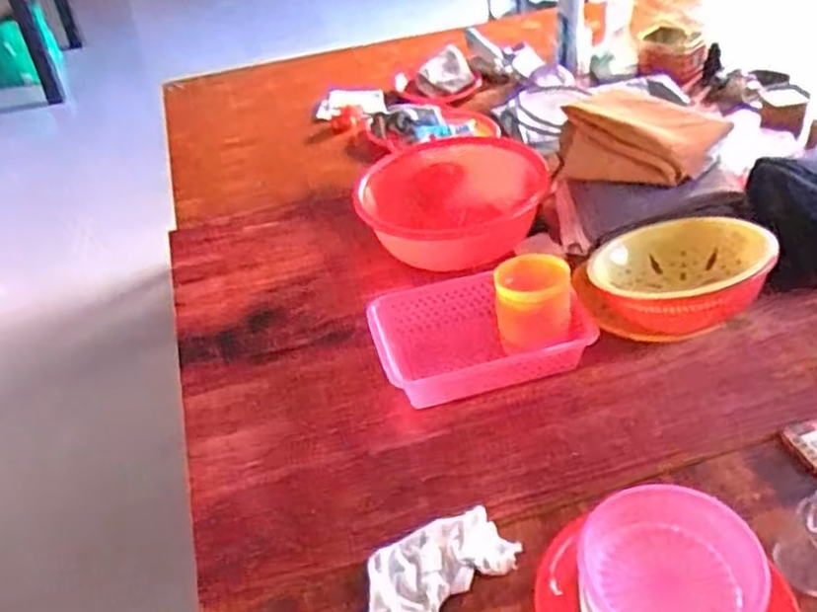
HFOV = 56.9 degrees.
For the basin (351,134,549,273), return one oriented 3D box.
[{"bbox_3d":[0.084,-0.186,1.403,0.329,0.120,0.325,-3,37,7],"label":"basin"}]

